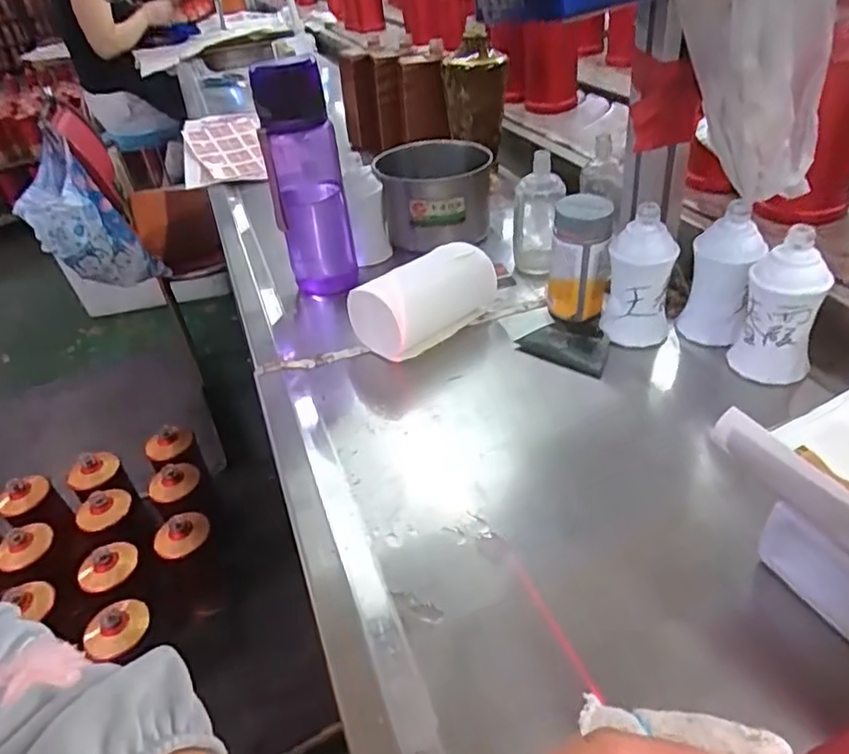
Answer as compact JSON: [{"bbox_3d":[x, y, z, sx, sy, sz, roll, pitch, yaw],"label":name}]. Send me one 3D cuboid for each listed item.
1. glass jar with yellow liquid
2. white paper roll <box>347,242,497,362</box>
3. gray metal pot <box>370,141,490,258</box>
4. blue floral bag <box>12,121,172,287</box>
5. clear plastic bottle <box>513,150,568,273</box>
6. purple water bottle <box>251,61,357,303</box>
[{"bbox_3d":[0.144,-0.109,0.582,0.049,0.107,0.050,-5,37,4],"label":"glass jar with yellow liquid"},{"bbox_3d":[0.002,-0.073,0.600,0.140,0.064,0.065,-33,43,-28],"label":"white paper roll"},{"bbox_3d":[0.013,-0.216,0.759,0.133,0.096,0.117,-5,37,4],"label":"gray metal pot"},{"bbox_3d":[-0.670,-0.306,1.261,0.209,0.290,0.115,-22,39,-17],"label":"blue floral bag"},{"bbox_3d":[0.122,-0.176,0.675,0.052,0.117,0.055,0,38,11],"label":"clear plastic bottle"},{"bbox_3d":[-0.119,-0.194,0.644,0.072,0.228,0.057,-12,37,-5],"label":"purple water bottle"}]

